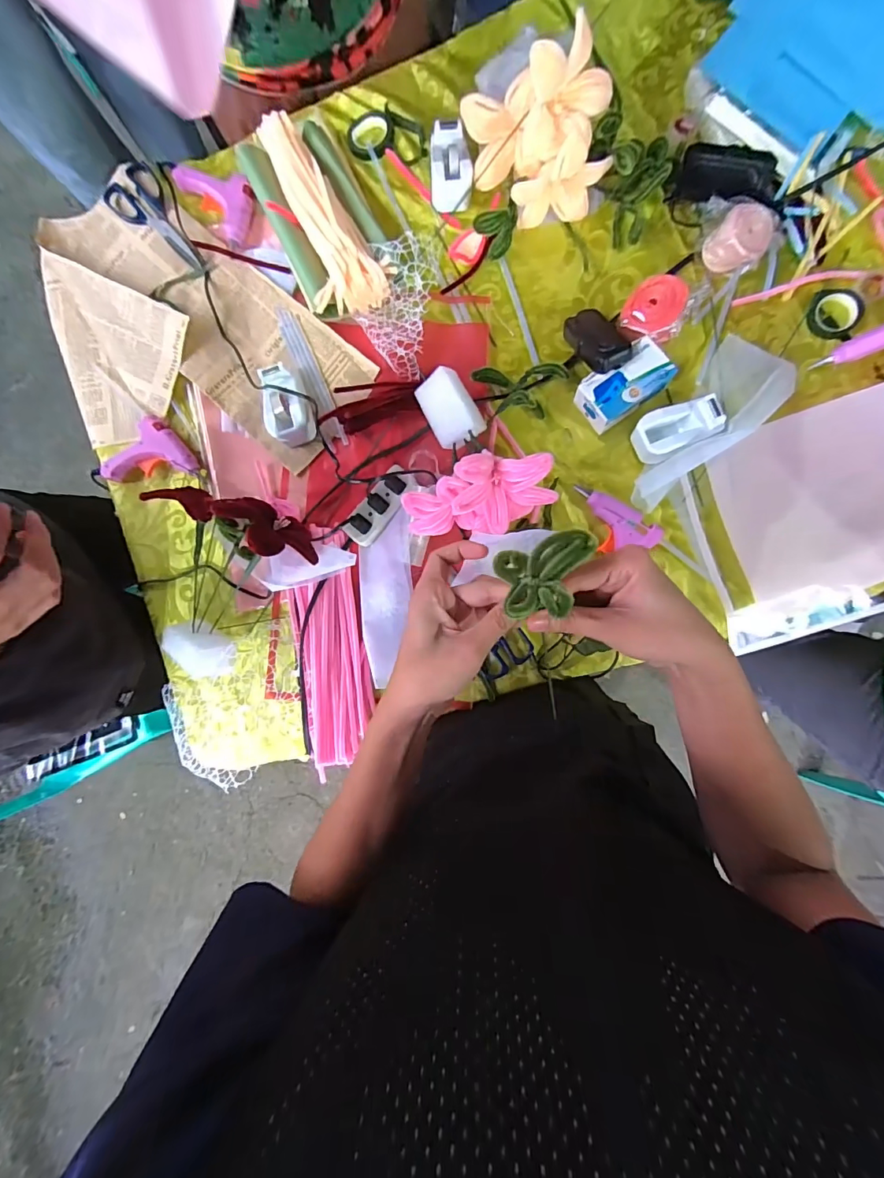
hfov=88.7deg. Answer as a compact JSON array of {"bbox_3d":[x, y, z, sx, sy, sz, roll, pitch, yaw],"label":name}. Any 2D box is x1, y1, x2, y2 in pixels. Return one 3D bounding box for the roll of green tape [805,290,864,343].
[{"bbox_3d":[0.509,-0.358,0.584,0.068,0.017,0.063,-1,83,6],"label":"roll of green tape"}]

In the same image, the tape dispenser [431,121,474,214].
[{"bbox_3d":[0.013,-0.573,0.617,0.057,0.039,0.104,-1,83,5],"label":"tape dispenser"}]

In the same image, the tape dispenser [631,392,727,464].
[{"bbox_3d":[0.295,-0.203,0.575,0.100,0.049,0.062,-27,84,0],"label":"tape dispenser"}]

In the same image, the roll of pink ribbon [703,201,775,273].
[{"bbox_3d":[0.366,-0.431,0.560,0.066,0.057,0.060,-1,83,6],"label":"roll of pink ribbon"}]

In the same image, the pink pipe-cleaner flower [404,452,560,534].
[{"bbox_3d":[0.042,-0.099,0.512,0.161,0.110,0.075,-24,84,0],"label":"pink pipe-cleaner flower"}]

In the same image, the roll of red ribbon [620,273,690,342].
[{"bbox_3d":[0.271,-0.354,0.572,0.073,0.035,0.073,3,98,21],"label":"roll of red ribbon"}]

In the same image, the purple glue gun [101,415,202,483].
[{"bbox_3d":[-0.405,-0.197,0.622,0.128,0.022,0.080,-6,83,5],"label":"purple glue gun"}]

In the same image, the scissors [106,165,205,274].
[{"bbox_3d":[-0.401,-0.524,0.645,0.078,0.013,0.182,-42,81,0],"label":"scissors"}]

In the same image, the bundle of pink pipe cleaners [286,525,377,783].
[{"bbox_3d":[-0.147,0.087,0.591,0.092,0.036,0.278,-12,84,1],"label":"bundle of pink pipe cleaners"}]

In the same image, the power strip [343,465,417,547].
[{"bbox_3d":[-0.082,-0.111,0.596,0.048,0.032,0.115,36,87,6],"label":"power strip"}]

